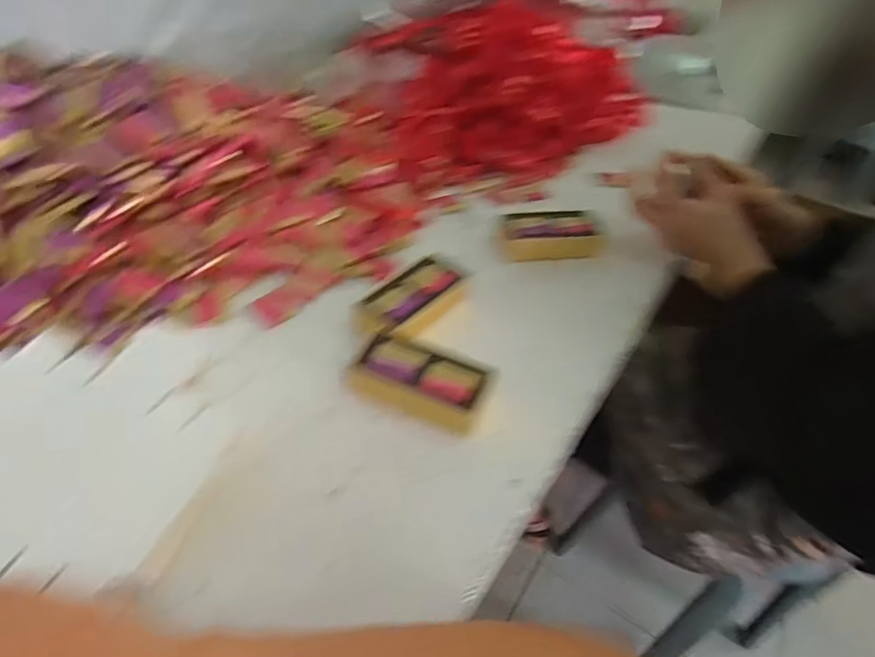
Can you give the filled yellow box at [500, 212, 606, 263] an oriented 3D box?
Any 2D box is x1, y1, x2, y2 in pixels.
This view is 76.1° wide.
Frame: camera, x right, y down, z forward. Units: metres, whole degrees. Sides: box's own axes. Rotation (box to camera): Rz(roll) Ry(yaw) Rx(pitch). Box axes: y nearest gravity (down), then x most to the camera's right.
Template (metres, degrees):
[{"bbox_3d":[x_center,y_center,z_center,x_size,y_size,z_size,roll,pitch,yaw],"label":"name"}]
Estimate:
[{"bbox_3d":[0.131,-0.110,0.661,0.118,0.032,0.055,-3,45,-11],"label":"filled yellow box"}]

